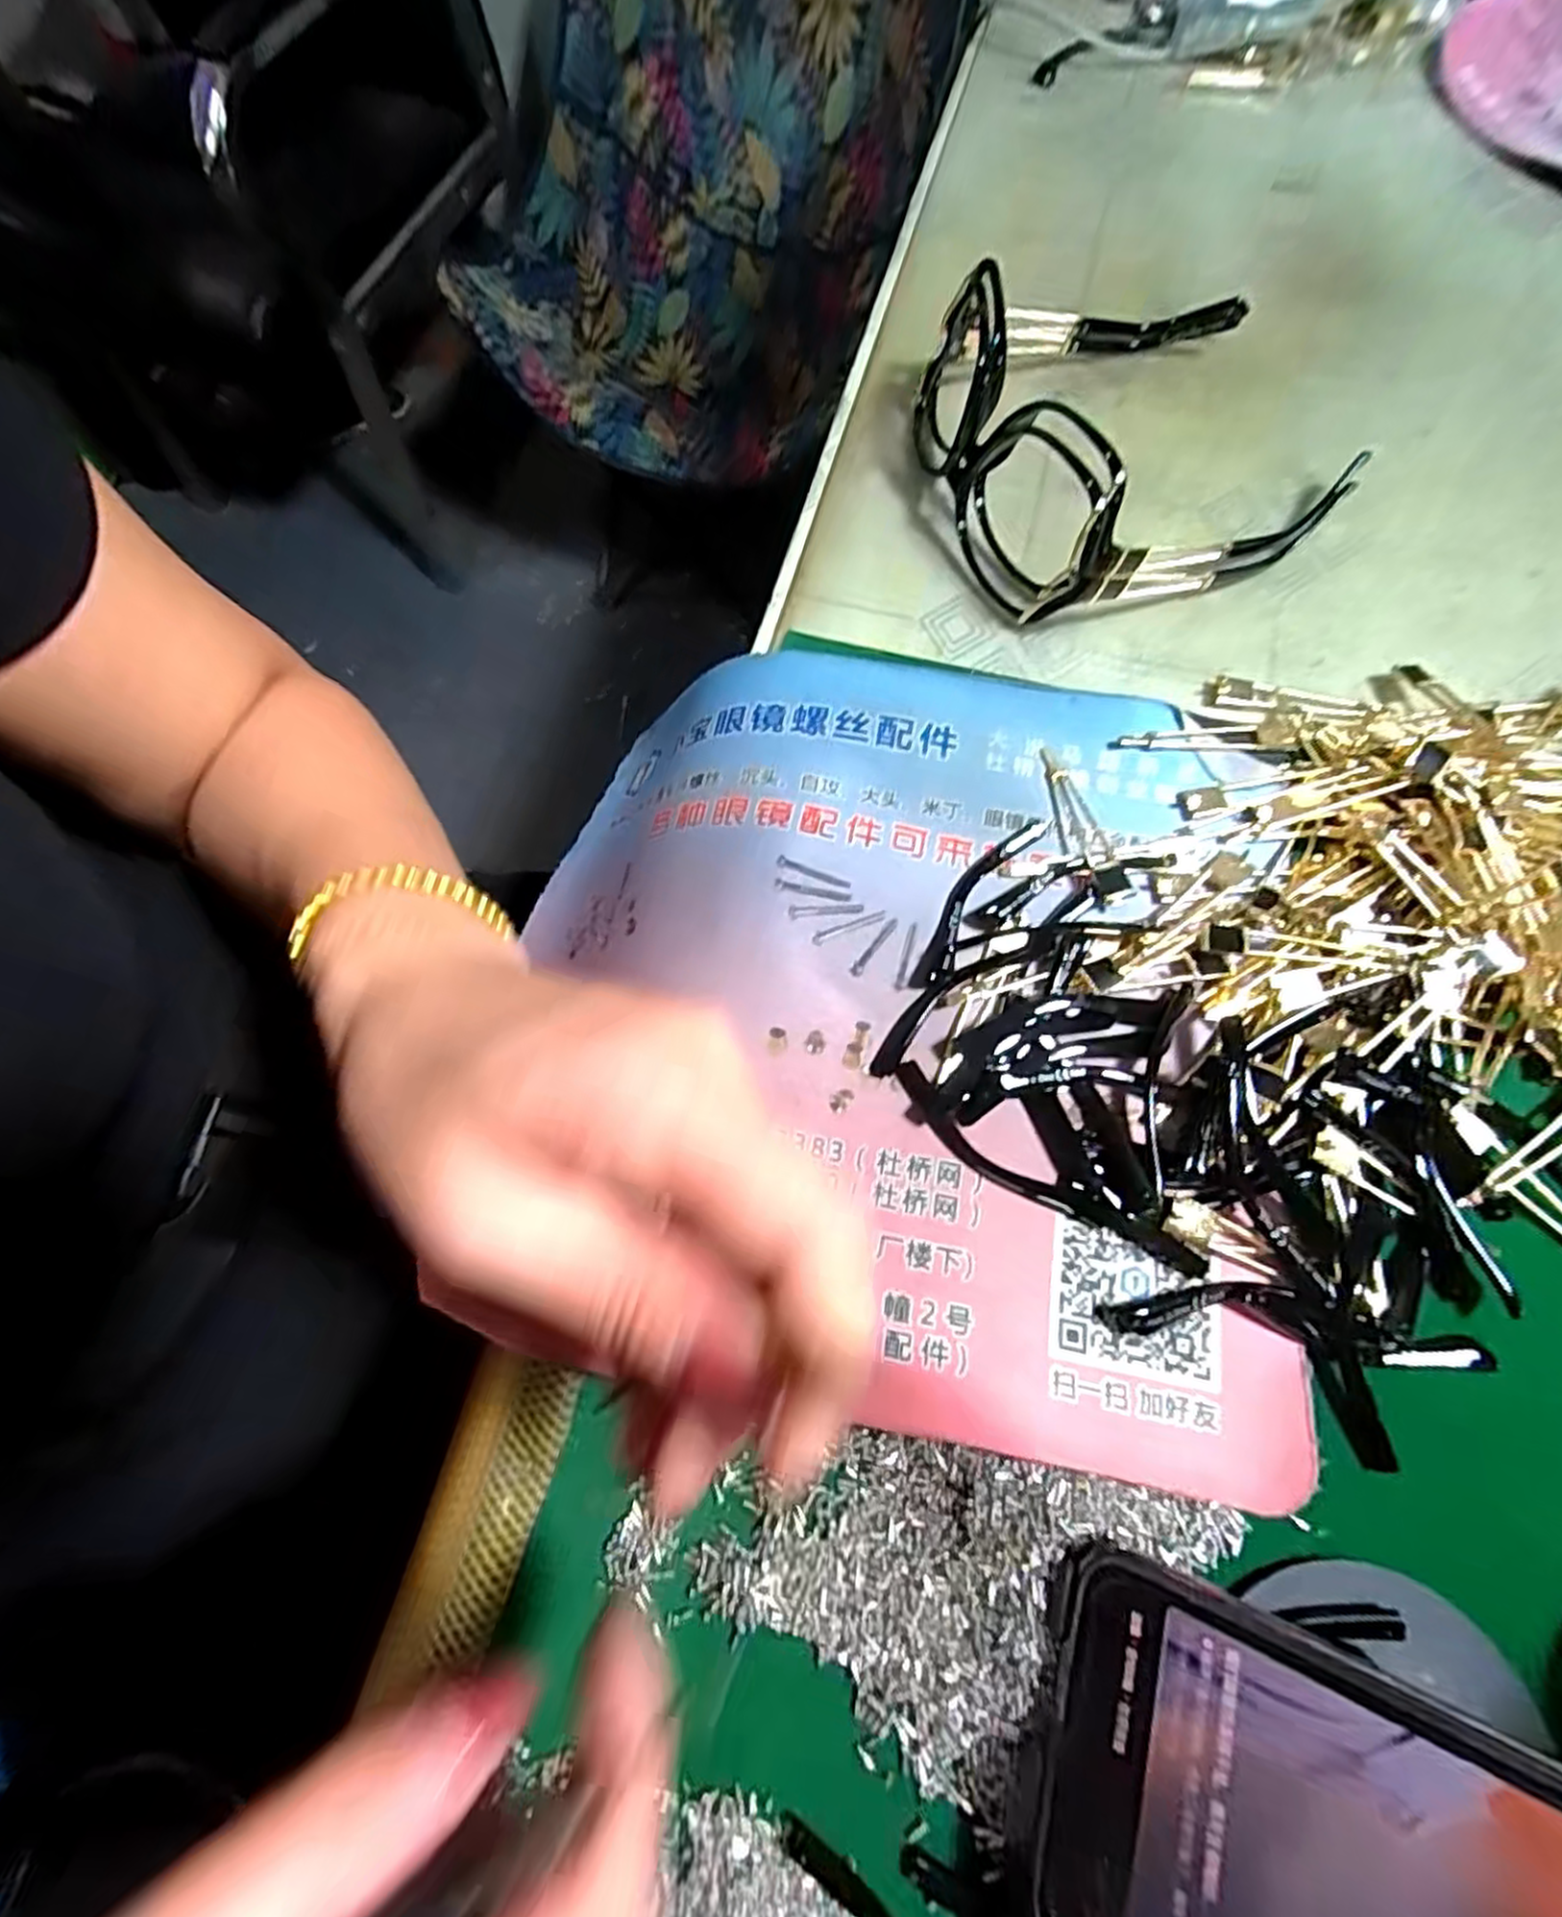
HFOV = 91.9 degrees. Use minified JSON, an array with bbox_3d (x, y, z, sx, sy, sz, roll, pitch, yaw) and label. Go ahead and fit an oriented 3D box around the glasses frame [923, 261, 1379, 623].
[{"bbox_3d":[0.144,-0.231,0.310,0.168,0.054,0.159,-18,72,-5],"label":"glasses frame"}]

